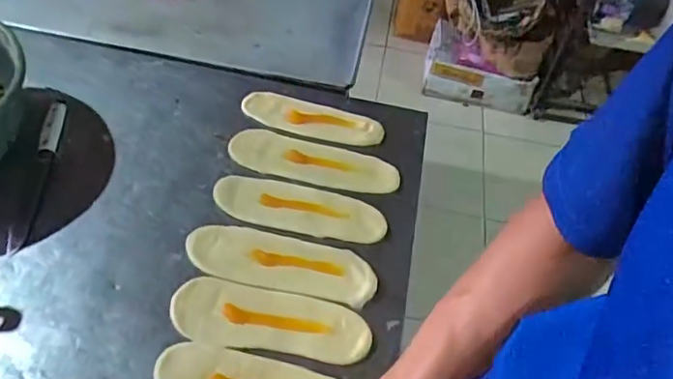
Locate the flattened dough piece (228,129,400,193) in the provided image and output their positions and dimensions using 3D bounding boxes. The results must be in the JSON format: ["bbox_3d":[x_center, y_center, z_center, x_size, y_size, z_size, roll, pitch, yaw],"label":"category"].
[{"bbox_3d":[-0.027,-0.037,0.686,0.206,0.014,0.065,12,51,4],"label":"flattened dough piece"}]

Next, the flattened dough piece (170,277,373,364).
[{"bbox_3d":[-0.064,0.129,0.557,0.193,0.006,0.069,9,51,1],"label":"flattened dough piece"}]

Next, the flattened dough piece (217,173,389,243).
[{"bbox_3d":[-0.042,0.020,0.644,0.194,0.009,0.064,9,51,1],"label":"flattened dough piece"}]

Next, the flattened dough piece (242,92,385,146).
[{"bbox_3d":[-0.032,-0.093,0.731,0.184,0.013,0.055,13,51,4],"label":"flattened dough piece"}]

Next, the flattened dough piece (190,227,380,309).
[{"bbox_3d":[-0.057,0.075,0.597,0.197,0.013,0.065,11,51,3],"label":"flattened dough piece"}]

